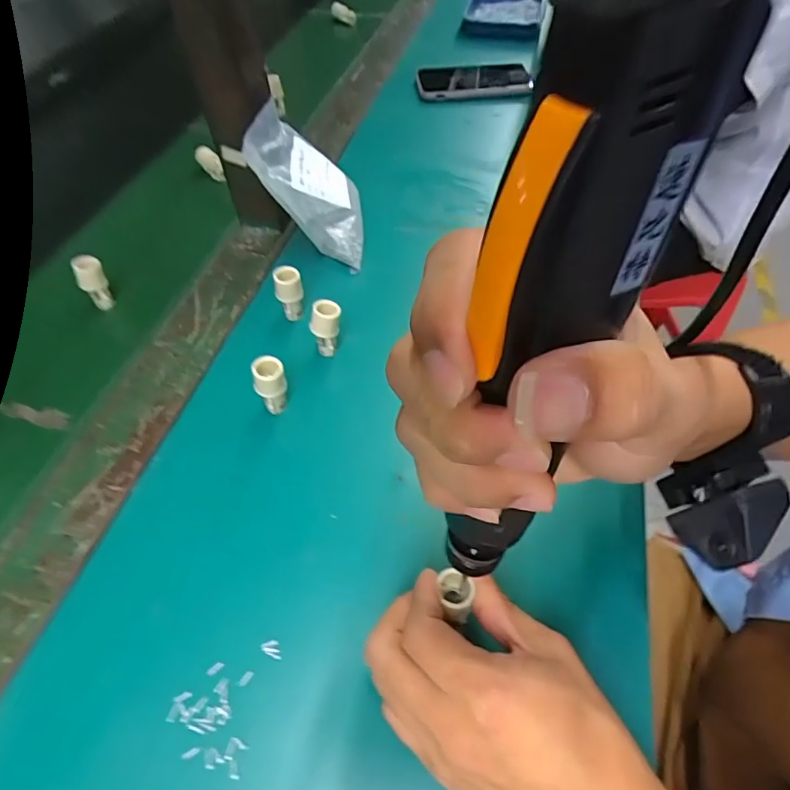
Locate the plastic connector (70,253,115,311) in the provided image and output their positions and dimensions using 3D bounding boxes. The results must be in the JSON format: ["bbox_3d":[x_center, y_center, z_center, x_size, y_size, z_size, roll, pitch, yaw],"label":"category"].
[{"bbox_3d":[-0.242,-0.091,0.419,0.021,0.042,0.017,-34,60,-20],"label":"plastic connector"}]

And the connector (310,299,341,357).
[{"bbox_3d":[-0.049,-0.045,0.376,0.022,0.047,0.019,-8,54,-4],"label":"connector"}]

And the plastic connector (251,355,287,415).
[{"bbox_3d":[-0.082,-0.006,0.343,0.020,0.041,0.017,-17,55,-10],"label":"plastic connector"}]

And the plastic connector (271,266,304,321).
[{"bbox_3d":[-0.080,-0.077,0.397,0.020,0.041,0.015,-18,56,-11],"label":"plastic connector"}]

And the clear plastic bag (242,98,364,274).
[{"bbox_3d":[-0.072,-0.177,0.435,0.038,0.120,0.104,-23,52,35],"label":"clear plastic bag"}]

